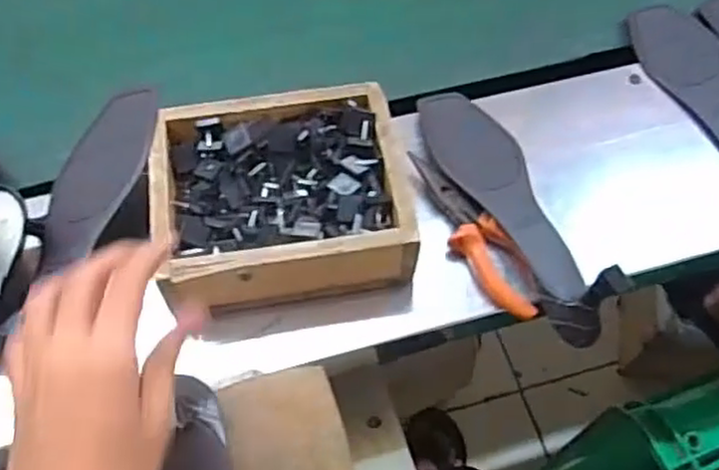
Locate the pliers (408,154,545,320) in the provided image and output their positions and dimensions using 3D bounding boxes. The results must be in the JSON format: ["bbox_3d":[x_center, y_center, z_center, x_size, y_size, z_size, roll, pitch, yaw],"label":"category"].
[{"bbox_3d":[0.086,-0.001,0.539,0.039,0.020,0.152,-31,64,-18],"label":"pliers"}]

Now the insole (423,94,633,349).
[{"bbox_3d":[0.119,-0.032,0.544,0.077,0.048,0.241,-21,62,-13],"label":"insole"}]

